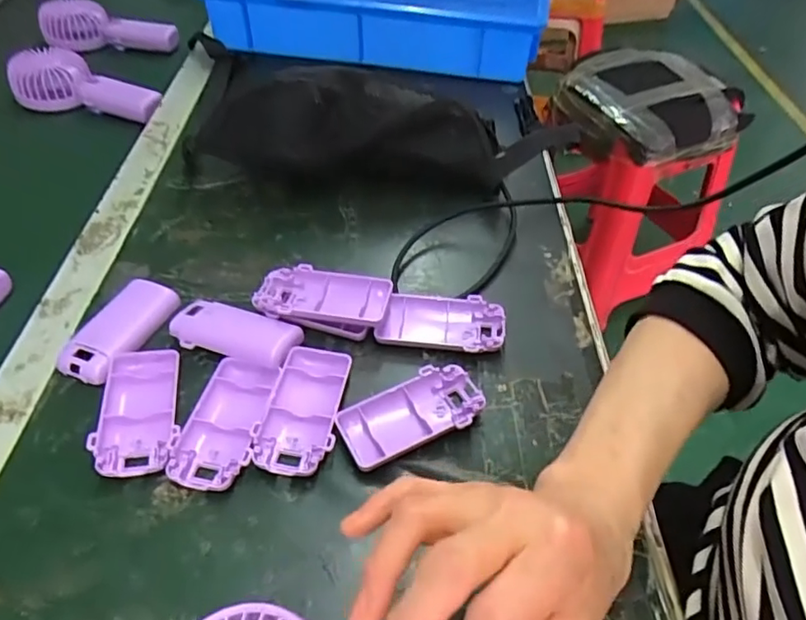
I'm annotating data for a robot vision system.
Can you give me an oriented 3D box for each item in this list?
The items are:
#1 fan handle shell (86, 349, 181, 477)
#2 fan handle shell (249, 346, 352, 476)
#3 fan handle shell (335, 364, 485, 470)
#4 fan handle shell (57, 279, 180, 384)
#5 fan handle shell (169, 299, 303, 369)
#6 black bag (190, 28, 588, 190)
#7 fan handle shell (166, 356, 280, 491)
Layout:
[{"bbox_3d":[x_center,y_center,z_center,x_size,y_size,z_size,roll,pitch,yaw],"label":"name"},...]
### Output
[{"bbox_3d":[-0.173,0.065,0.383,0.049,0.016,0.096,-10,48,-10],"label":"fan handle shell"},{"bbox_3d":[-0.066,0.065,0.385,0.049,0.015,0.094,6,48,5],"label":"fan handle shell"},{"bbox_3d":[0.006,0.069,0.382,0.091,0.017,0.048,-19,50,-18],"label":"fan handle shell"},{"bbox_3d":[-0.210,0.013,0.434,0.042,0.015,0.094,16,49,14],"label":"fan handle shell"},{"bbox_3d":[-0.122,0.019,0.427,0.093,0.021,0.042,13,48,11],"label":"fan handle shell"},{"bbox_3d":[-0.015,-0.179,0.544,0.320,0.104,0.122,-1,47,-2],"label":"black bag"},{"bbox_3d":[-0.114,0.071,0.376,0.048,0.017,0.094,6,48,5],"label":"fan handle shell"}]

